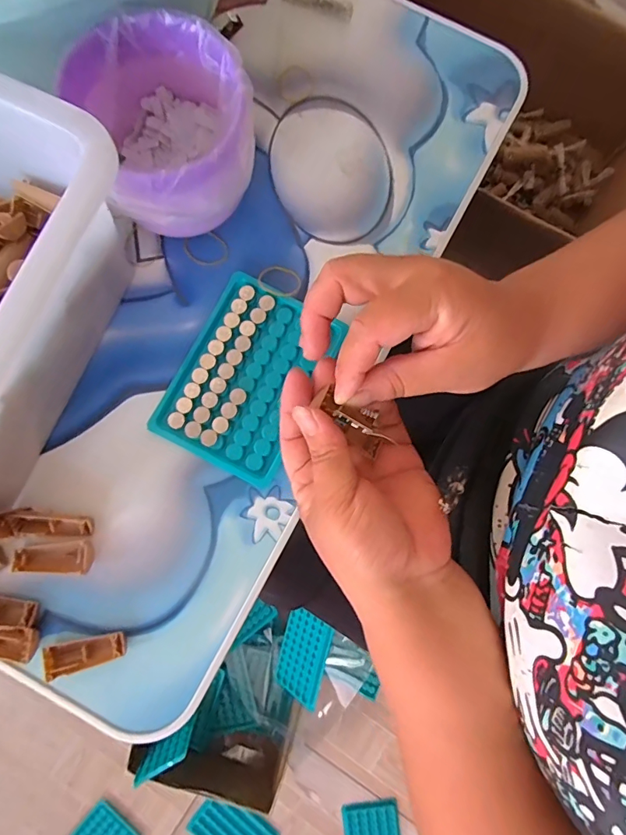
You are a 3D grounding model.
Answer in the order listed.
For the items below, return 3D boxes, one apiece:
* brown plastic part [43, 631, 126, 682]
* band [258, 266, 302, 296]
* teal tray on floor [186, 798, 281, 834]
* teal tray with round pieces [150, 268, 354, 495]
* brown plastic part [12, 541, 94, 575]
[{"bbox_3d":[-0.147,0.151,0.289,0.049,0.012,0.019,-17,83,-4],"label":"brown plastic part"},{"bbox_3d":[-0.024,-0.101,0.332,0.031,0.004,0.027,27,65,5],"label":"band"},{"bbox_3d":[-0.129,0.672,0.726,0.124,0.010,0.087,39,83,3],"label":"teal tray on floor"},{"bbox_3d":[-0.046,-0.030,0.319,0.092,0.012,0.130,27,82,2],"label":"teal tray with round pieces"},{"bbox_3d":[-0.172,0.093,0.299,0.050,0.008,0.020,0,82,-2],"label":"brown plastic part"}]

